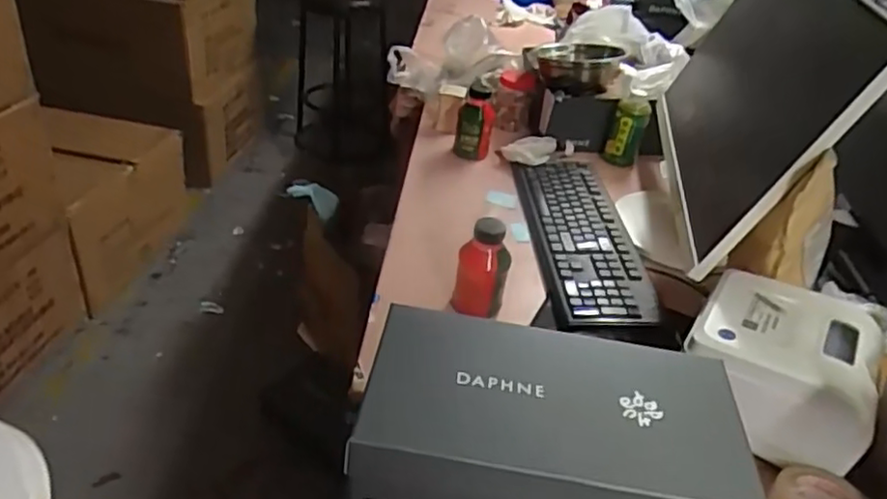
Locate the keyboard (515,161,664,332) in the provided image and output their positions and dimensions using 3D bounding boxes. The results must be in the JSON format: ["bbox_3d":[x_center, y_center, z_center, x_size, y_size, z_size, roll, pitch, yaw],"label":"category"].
[{"bbox_3d":[0.211,-0.023,1.050,0.143,0.031,0.414,2,35,-7],"label":"keyboard"}]

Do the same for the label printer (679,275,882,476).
[{"bbox_3d":[0.379,0.127,0.767,0.187,0.119,0.179,20,37,18],"label":"label printer"}]

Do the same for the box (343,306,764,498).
[{"bbox_3d":[0.085,0.152,0.559,0.296,0.105,0.157,9,35,4],"label":"box"}]

